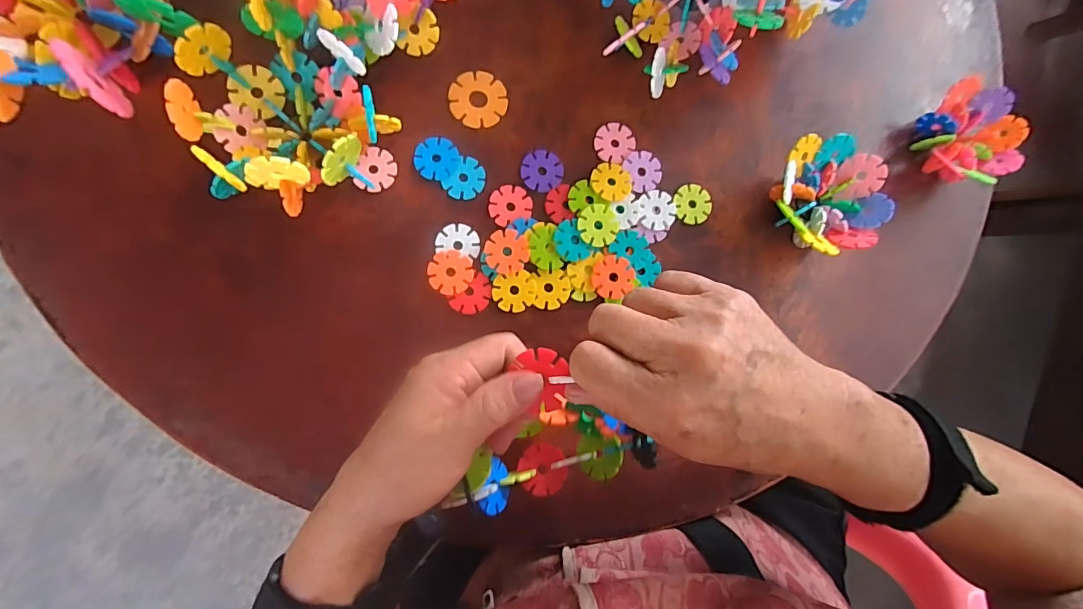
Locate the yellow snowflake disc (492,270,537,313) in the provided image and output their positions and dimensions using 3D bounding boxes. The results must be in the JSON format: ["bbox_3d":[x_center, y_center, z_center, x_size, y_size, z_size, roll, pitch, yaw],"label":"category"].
[{"bbox_3d":[-0.019,-0.009,0.349,0.032,0.004,0.028,-17,87,-10],"label":"yellow snowflake disc"}]

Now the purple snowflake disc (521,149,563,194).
[{"bbox_3d":[0.001,-0.101,0.363,0.031,0.004,0.032,1,84,-8],"label":"purple snowflake disc"}]

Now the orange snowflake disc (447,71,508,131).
[{"bbox_3d":[-0.048,-0.155,0.362,0.042,0.004,0.042,1,84,-8],"label":"orange snowflake disc"}]

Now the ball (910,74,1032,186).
[{"bbox_3d":[0.356,-0.141,0.403,0.066,0.044,0.083,-14,87,-9],"label":"ball"}]

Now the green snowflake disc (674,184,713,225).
[{"bbox_3d":[0.121,-0.080,0.382,0.030,0.004,0.031,1,84,-8],"label":"green snowflake disc"}]

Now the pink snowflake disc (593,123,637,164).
[{"bbox_3d":[0.057,-0.126,0.373,0.032,0.004,0.033,1,84,-8],"label":"pink snowflake disc"}]

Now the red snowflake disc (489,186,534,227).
[{"bbox_3d":[-0.023,-0.074,0.357,0.032,0.004,0.028,-25,89,-10],"label":"red snowflake disc"}]

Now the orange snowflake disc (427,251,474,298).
[{"bbox_3d":[-0.065,-0.023,0.345,0.031,0.004,0.031,1,84,-8],"label":"orange snowflake disc"}]

